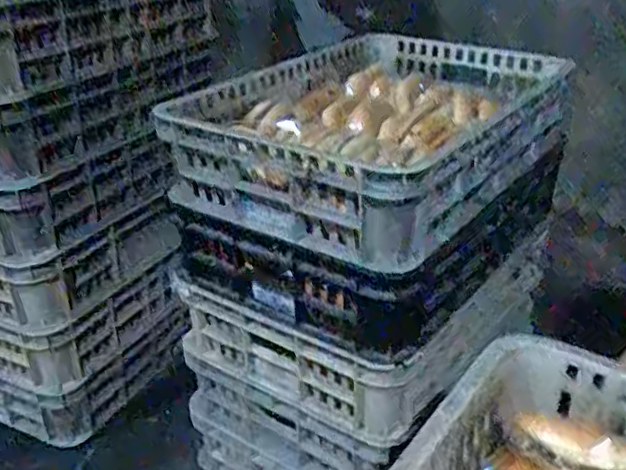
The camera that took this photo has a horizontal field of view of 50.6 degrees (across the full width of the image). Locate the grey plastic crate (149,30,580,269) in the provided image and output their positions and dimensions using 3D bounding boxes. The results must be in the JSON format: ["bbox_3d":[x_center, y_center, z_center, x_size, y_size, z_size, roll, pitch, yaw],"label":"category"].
[{"bbox_3d":[0.109,-0.167,1.021,0.408,0.139,0.585,19,33,33],"label":"grey plastic crate"}]

